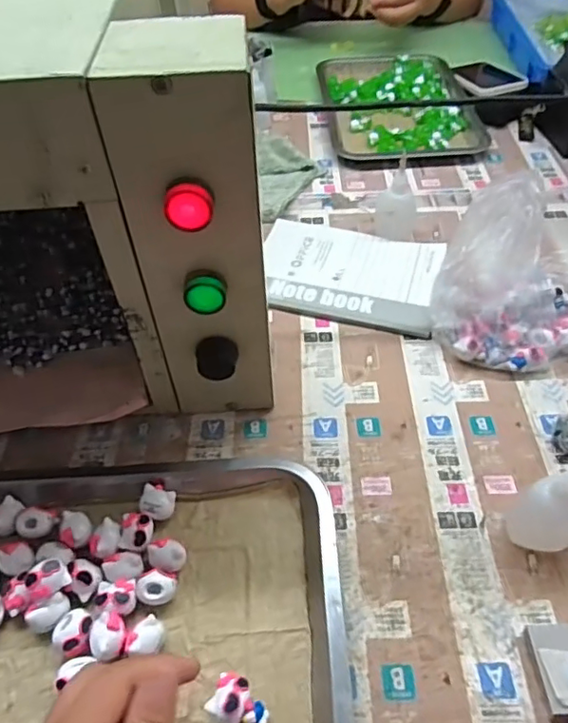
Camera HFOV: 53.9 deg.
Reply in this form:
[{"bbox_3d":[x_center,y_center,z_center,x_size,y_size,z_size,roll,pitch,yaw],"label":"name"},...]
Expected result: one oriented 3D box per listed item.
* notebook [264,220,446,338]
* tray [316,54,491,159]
[{"bbox_3d":[0.067,-0.099,0.602,0.191,0.011,0.143,11,52,12],"label":"notebook"},{"bbox_3d":[0.159,-0.383,0.807,0.199,0.019,0.269,-4,49,-1],"label":"tray"}]

